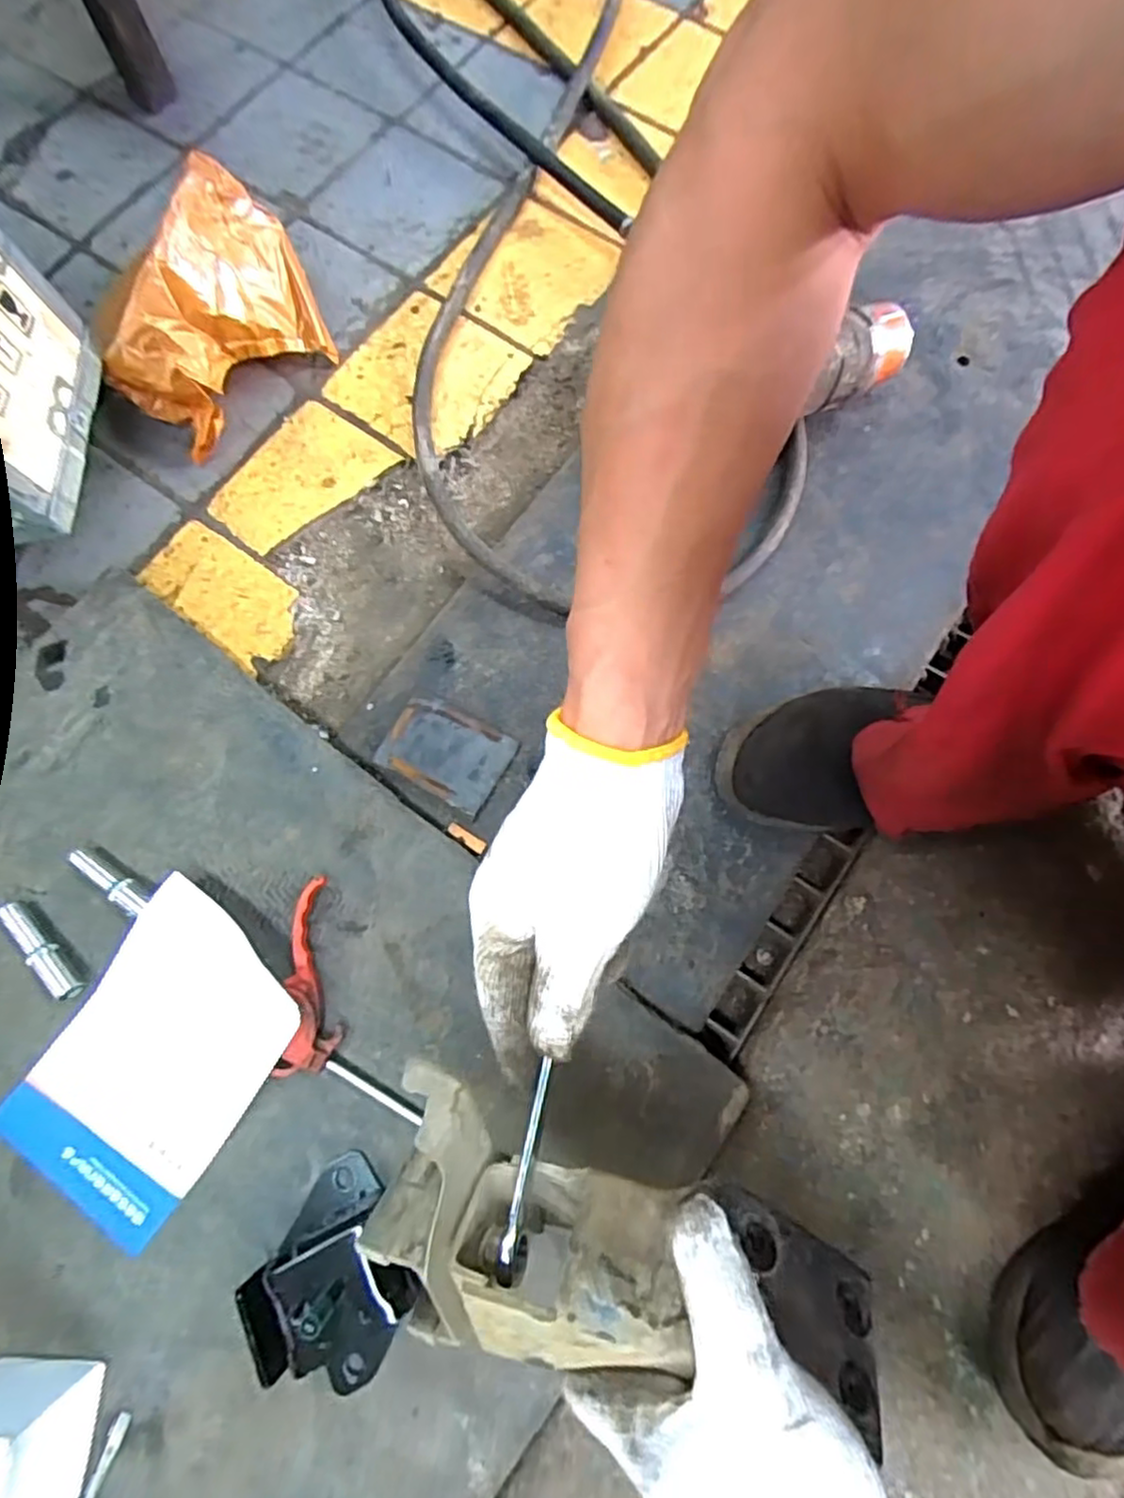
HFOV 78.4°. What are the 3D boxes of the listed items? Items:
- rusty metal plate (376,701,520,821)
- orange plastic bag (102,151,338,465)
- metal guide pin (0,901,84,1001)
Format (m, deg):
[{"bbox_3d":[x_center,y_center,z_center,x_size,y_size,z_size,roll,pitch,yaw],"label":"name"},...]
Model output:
[{"bbox_3d":[-0.094,0.003,0.556,0.097,0.009,0.069,27,76,7],"label":"rusty metal plate"},{"bbox_3d":[-0.289,-0.359,0.578,0.103,0.131,0.188,36,78,9],"label":"orange plastic bag"},{"bbox_3d":[-0.369,0.141,0.489,0.016,0.019,0.081,-39,78,-10],"label":"metal guide pin"}]

